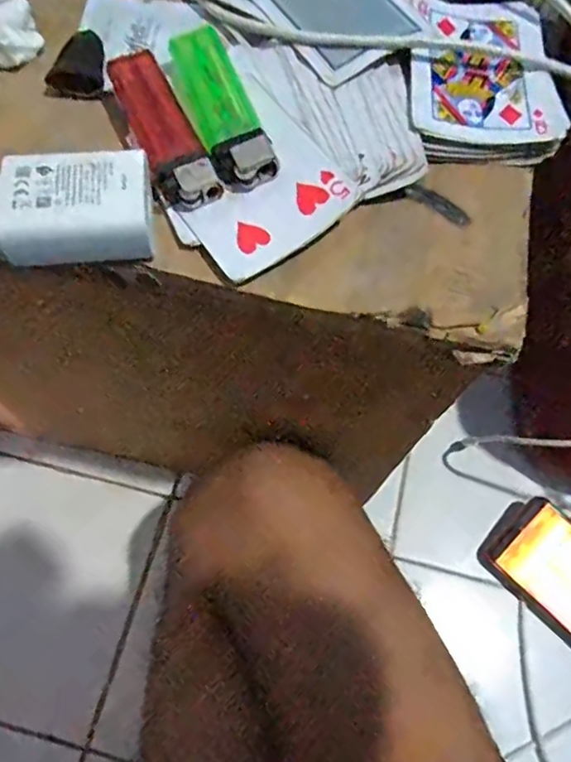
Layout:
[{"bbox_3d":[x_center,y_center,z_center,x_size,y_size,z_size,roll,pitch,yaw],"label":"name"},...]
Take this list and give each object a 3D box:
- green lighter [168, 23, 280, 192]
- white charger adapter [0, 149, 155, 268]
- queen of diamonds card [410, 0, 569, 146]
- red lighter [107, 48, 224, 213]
[{"bbox_3d":[-0.029,-0.114,0.242,0.026,0.011,0.081,-19,69,-11],"label":"green lighter"},{"bbox_3d":[-0.092,-0.062,0.215,0.084,0.019,0.040,-4,67,-5],"label":"white charger adapter"},{"bbox_3d":[0.089,-0.141,0.261,0.062,0.006,0.088,4,67,-1],"label":"queen of diamonds card"},{"bbox_3d":[-0.051,-0.103,0.239,0.023,0.014,0.078,-22,70,-12],"label":"red lighter"}]

